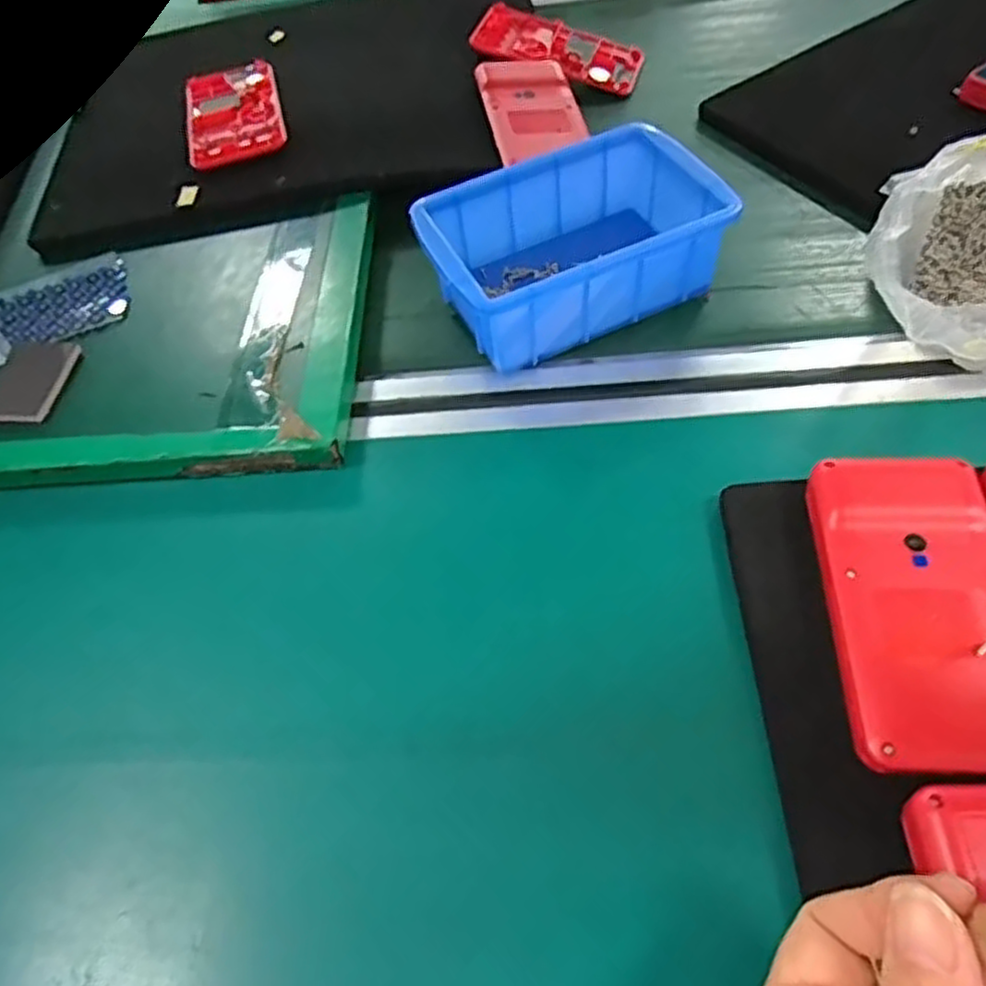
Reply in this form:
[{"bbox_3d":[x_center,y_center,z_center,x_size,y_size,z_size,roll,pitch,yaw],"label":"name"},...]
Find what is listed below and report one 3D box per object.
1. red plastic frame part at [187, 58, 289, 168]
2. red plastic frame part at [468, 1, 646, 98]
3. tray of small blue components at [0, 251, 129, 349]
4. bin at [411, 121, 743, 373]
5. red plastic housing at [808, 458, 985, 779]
[{"bbox_3d":[-0.174,-0.257,0.485,0.062,0.005,0.121,-16,56,-4],"label":"red plastic frame part"},{"bbox_3d":[0.048,-0.322,0.523,0.119,0.007,0.063,19,59,2],"label":"red plastic frame part"},{"bbox_3d":[-0.247,-0.107,0.415,0.076,0.008,0.059,-26,57,-10],"label":"tray of small blue components"},{"bbox_3d":[0.041,-0.128,0.382,0.144,0.055,0.096,-23,57,-8],"label":"bin"},{"bbox_3d":[0.156,0.043,0.266,0.061,0.025,0.117,-1,56,6],"label":"red plastic housing"}]

